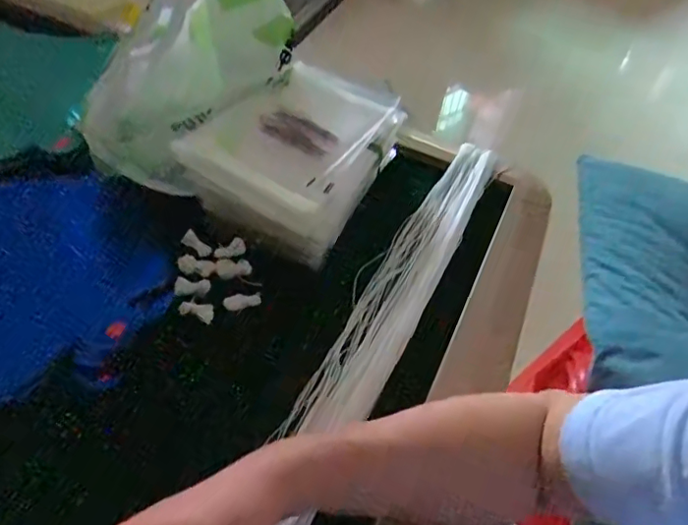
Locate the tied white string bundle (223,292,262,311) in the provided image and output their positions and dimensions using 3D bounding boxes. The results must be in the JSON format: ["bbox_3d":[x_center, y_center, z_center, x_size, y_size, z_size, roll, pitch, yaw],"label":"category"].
[{"bbox_3d":[-0.089,0.034,0.483,0.033,0.009,0.013,-18,55,-19],"label":"tied white string bundle"}]

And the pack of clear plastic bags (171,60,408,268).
[{"bbox_3d":[-0.047,-0.114,0.552,0.167,0.063,0.221,19,52,10],"label":"pack of clear plastic bags"}]

